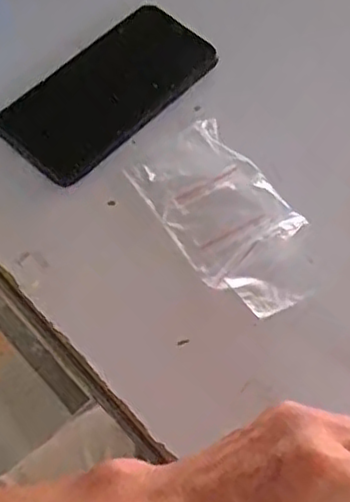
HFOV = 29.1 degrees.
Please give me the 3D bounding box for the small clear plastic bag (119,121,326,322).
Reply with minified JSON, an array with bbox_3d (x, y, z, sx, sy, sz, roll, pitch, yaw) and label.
[{"bbox_3d":[0.034,-0.023,0.433,0.073,0.012,0.141,-30,67,-14],"label":"small clear plastic bag"}]

